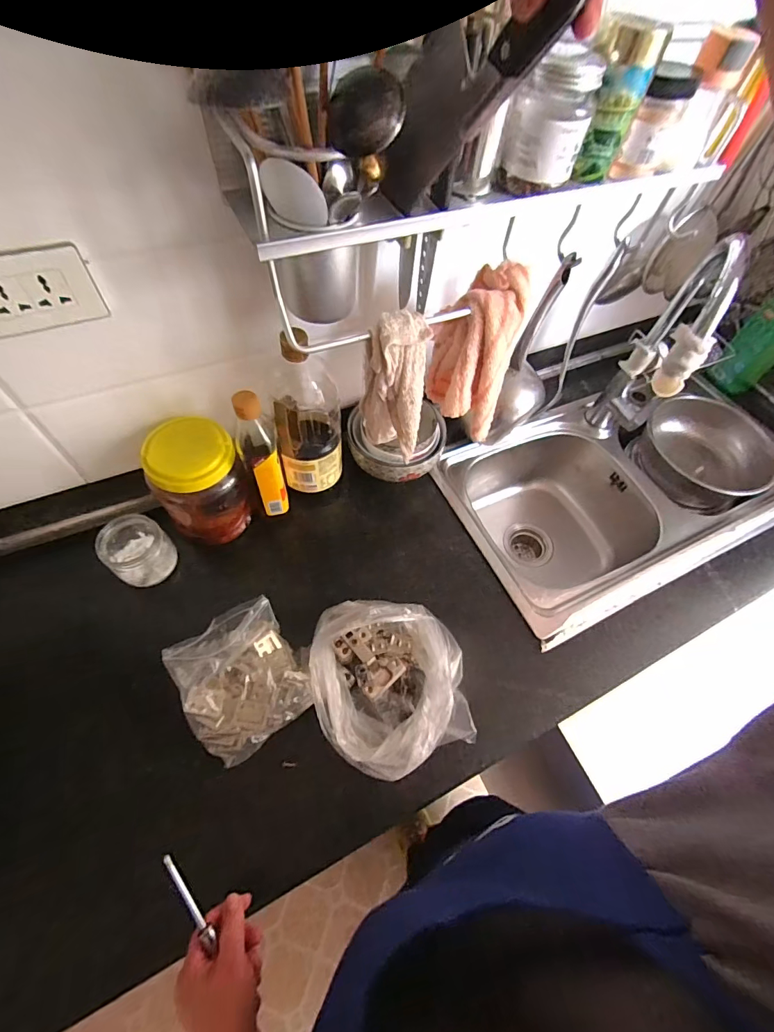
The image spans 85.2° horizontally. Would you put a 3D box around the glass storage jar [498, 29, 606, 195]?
[{"bbox_3d":[0.162,-0.397,0.427,0.079,0.098,0.069,15,59,5],"label":"glass storage jar"}]

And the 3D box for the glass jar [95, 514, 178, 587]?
[{"bbox_3d":[-0.368,0.056,0.627,0.085,0.097,0.083,35,63,16],"label":"glass jar"}]

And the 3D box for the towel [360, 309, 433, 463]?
[{"bbox_3d":[0.008,-0.157,0.544,0.075,0.211,0.051,4,59,-2],"label":"towel"}]

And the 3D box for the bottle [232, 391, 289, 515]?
[{"bbox_3d":[-0.177,-0.077,0.601,0.050,0.212,0.047,-22,63,-16],"label":"bottle"}]

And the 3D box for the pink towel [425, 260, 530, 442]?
[{"bbox_3d":[0.117,-0.211,0.564,0.104,0.200,0.094,-9,60,-9],"label":"pink towel"}]

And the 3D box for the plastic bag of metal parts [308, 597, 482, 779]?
[{"bbox_3d":[0.006,0.216,0.553,0.205,0.098,0.214,1,59,-4],"label":"plastic bag of metal parts"}]

